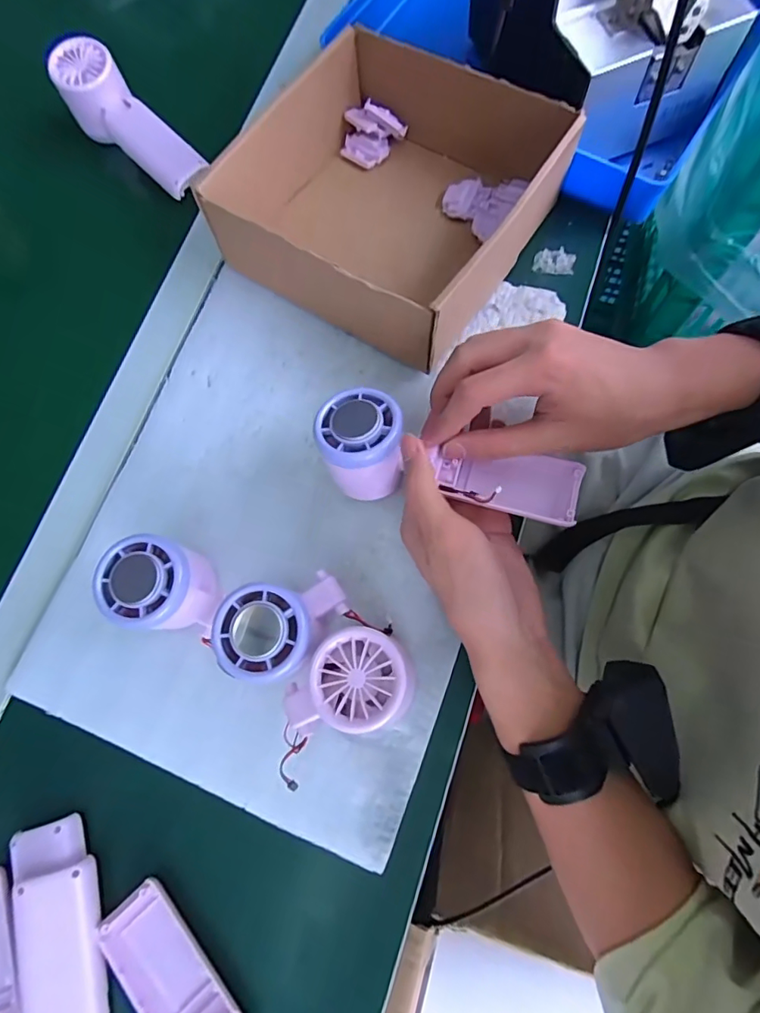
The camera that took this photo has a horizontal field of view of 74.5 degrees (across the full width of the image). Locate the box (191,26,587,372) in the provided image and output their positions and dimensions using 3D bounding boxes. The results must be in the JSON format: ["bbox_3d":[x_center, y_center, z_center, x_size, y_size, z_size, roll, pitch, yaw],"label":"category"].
[{"bbox_3d":[0.002,-0.236,0.379,0.208,0.063,0.198,33,81,12],"label":"box"}]

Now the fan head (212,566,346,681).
[{"bbox_3d":[-0.056,0.075,0.304,0.073,0.055,0.058,-13,74,0],"label":"fan head"}]

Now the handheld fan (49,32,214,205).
[{"bbox_3d":[-0.217,-0.339,0.439,0.162,0.046,0.049,40,82,13],"label":"handheld fan"}]

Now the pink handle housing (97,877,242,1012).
[{"bbox_3d":[-0.117,0.270,0.283,0.043,0.014,0.103,-42,76,-6],"label":"pink handle housing"}]

